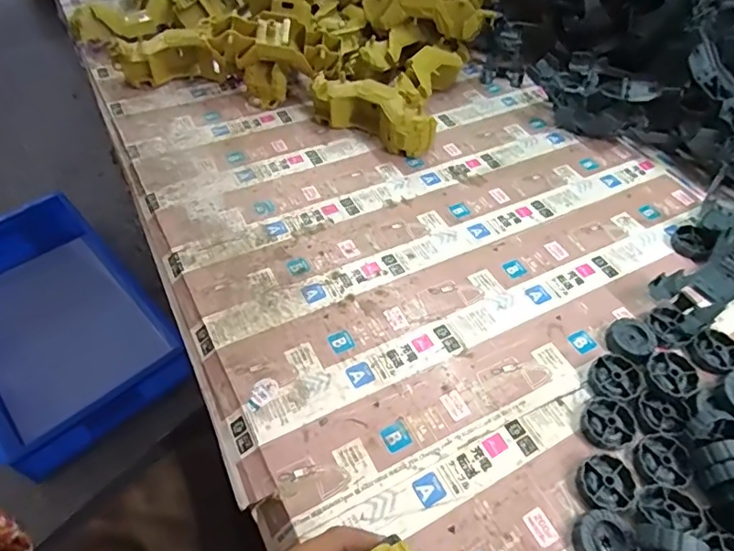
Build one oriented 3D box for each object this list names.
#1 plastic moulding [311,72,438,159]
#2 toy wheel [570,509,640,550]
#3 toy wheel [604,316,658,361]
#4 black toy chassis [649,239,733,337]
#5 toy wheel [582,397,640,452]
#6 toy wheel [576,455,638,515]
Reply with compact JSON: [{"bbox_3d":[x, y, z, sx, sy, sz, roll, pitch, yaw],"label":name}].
[{"bbox_3d":[0.006,-0.197,0.625,0.161,0.055,0.056,31,56,20],"label":"plastic moulding"},{"bbox_3d":[0.161,0.180,0.348,0.039,0.012,0.036,2,52,-2],"label":"toy wheel"},{"bbox_3d":[0.227,0.057,0.445,0.043,0.013,0.037,-26,57,-22],"label":"toy wheel"},{"bbox_3d":[0.331,0.003,0.479,0.142,0.036,0.053,-24,57,-21],"label":"black toy chassis"},{"bbox_3d":[0.189,0.117,0.402,0.042,0.008,0.037,-26,57,-22],"label":"toy wheel"},{"bbox_3d":[0.175,0.152,0.375,0.041,0.008,0.038,2,52,-2],"label":"toy wheel"}]

